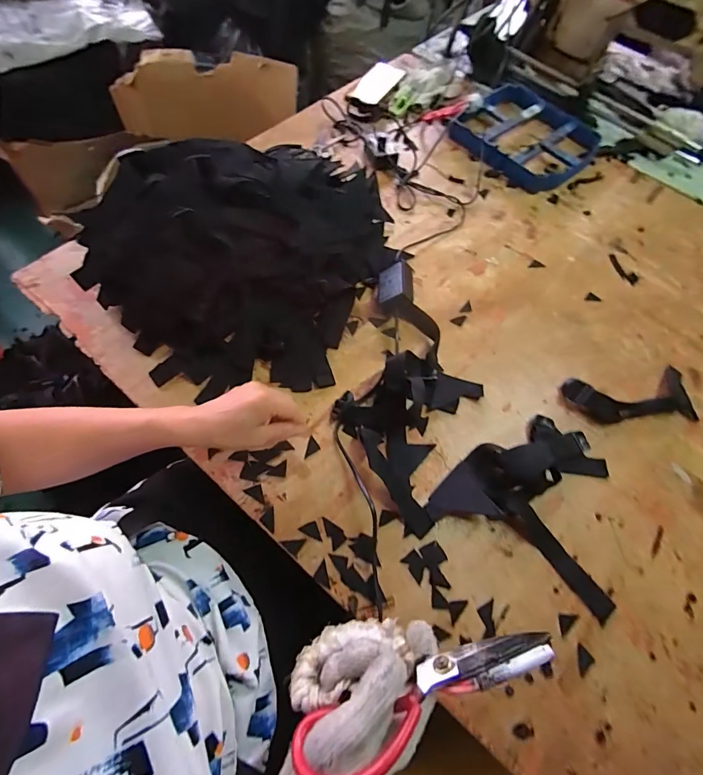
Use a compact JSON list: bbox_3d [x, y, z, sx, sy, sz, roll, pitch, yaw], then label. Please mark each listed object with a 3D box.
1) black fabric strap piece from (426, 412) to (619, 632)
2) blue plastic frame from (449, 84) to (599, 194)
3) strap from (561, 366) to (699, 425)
[{"bbox_3d":[0.230,0.121,0.469,0.211,0.037,0.189,28,65,11],"label":"black fabric strap piece"},{"bbox_3d":[0.353,-0.507,0.783,0.241,0.037,0.245,-38,71,-19],"label":"blue plastic frame"},{"bbox_3d":[0.391,0.007,0.537,0.186,0.026,0.077,-2,63,-4],"label":"strap"}]

